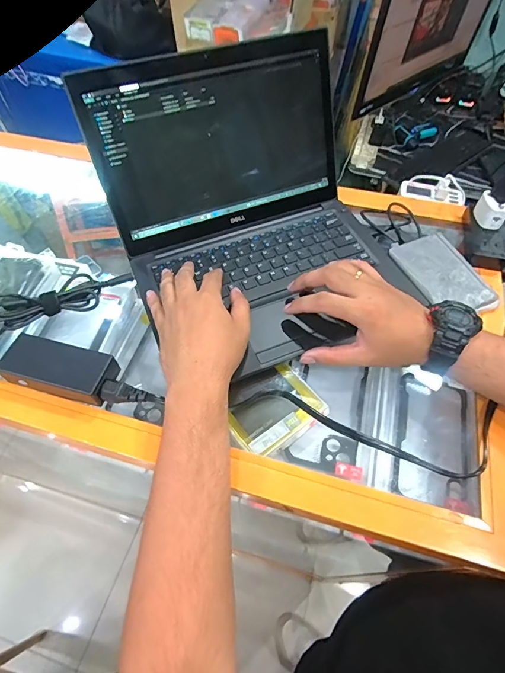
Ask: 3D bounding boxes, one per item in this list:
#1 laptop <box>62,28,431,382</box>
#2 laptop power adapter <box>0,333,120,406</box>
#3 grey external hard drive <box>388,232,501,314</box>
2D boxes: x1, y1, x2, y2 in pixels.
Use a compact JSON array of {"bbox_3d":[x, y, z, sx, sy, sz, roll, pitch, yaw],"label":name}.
[{"bbox_3d":[0.006,-0.155,0.418,0.294,0.175,0.305,-21,59,-14],"label":"laptop"},{"bbox_3d":[-0.198,0.035,0.391,0.110,0.025,0.051,14,58,9],"label":"laptop power adapter"},{"bbox_3d":[0.228,-0.077,0.461,0.077,0.012,0.126,-19,59,-12],"label":"grey external hard drive"}]

